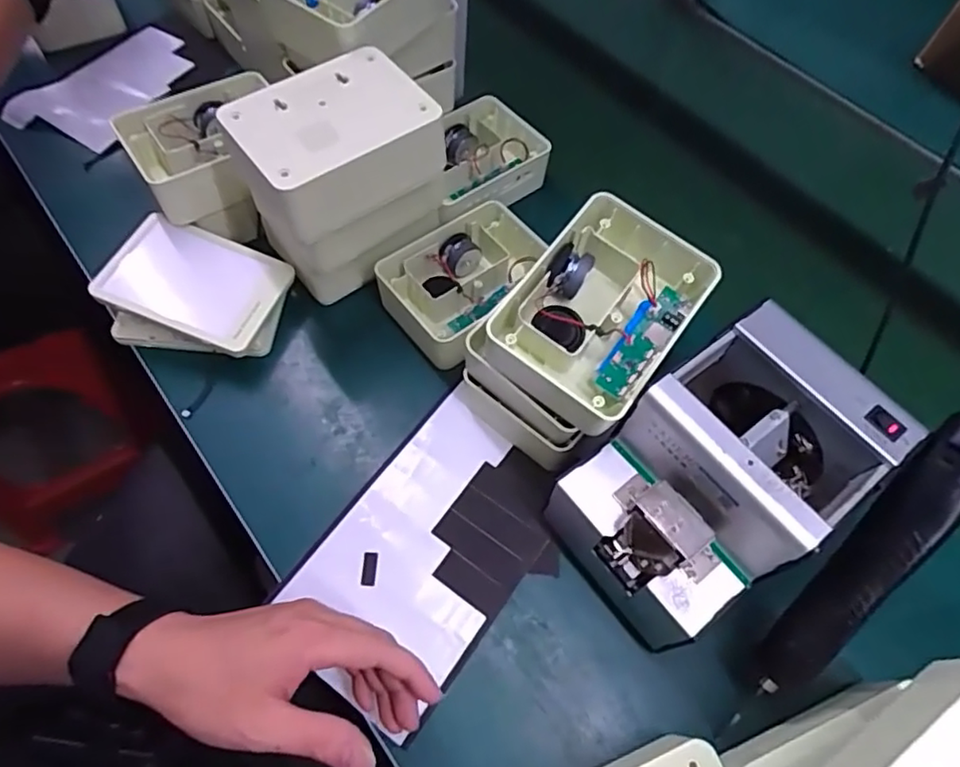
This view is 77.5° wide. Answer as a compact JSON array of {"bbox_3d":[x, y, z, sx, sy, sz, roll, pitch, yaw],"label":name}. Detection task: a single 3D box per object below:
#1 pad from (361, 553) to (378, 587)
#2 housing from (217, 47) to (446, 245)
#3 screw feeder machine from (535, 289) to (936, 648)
[{"bbox_3d":[-0.082,0.139,0.446,0.011,0.004,0.024,4,60,0],"label":"pad"},{"bbox_3d":[-0.114,-0.184,0.457,0.143,0.058,0.108,-31,66,-18],"label":"housing"},{"bbox_3d":[0.156,0.069,0.412,0.171,0.148,0.120,-33,67,-19],"label":"screw feeder machine"}]

